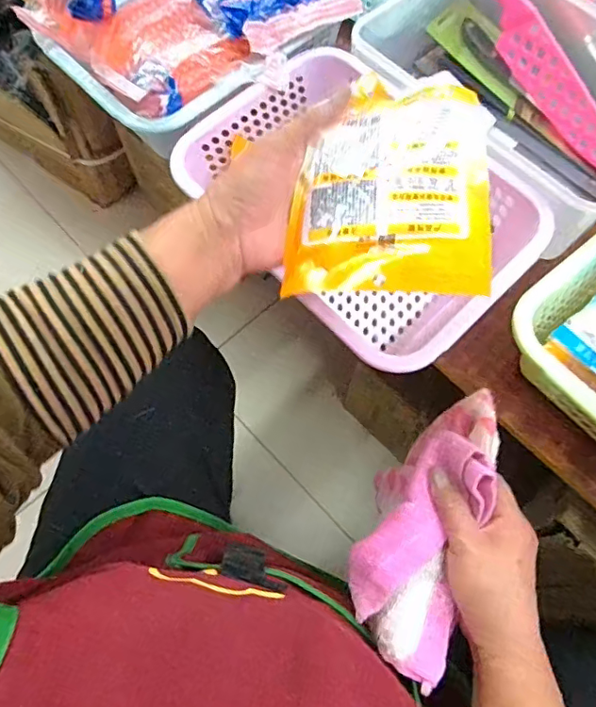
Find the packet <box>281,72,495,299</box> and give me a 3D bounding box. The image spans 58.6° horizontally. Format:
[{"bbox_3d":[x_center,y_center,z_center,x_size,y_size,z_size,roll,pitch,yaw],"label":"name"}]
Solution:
[{"bbox_3d":[0.069,-0.130,0.381,0.127,0.034,0.192,9,68,3],"label":"packet"}]

